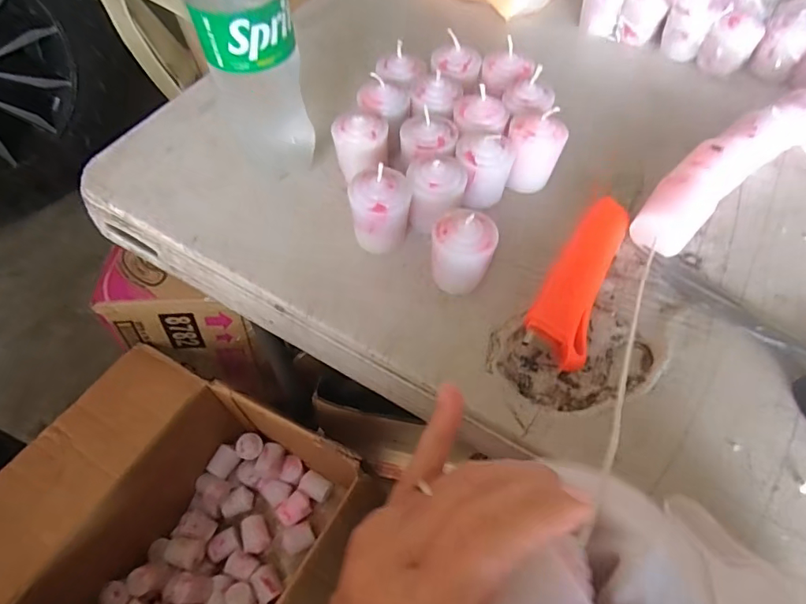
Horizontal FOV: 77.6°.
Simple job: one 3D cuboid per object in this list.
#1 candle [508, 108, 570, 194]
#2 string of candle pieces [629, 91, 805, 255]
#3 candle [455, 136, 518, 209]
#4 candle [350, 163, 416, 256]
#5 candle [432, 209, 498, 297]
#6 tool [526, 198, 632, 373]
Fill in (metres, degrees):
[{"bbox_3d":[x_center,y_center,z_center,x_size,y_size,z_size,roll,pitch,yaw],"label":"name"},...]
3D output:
[{"bbox_3d":[0.089,-0.102,0.342,0.037,0.051,0.037,14,60,10],"label":"candle"},{"bbox_3d":[0.299,-0.093,0.350,0.302,0.034,0.125,-8,59,-5],"label":"string of candle pieces"},{"bbox_3d":[0.053,-0.085,0.333,0.036,0.046,0.031,9,59,7],"label":"candle"},{"bbox_3d":[-0.013,-0.058,0.314,0.036,0.046,0.037,-3,59,-1],"label":"candle"},{"bbox_3d":[0.037,-0.029,0.301,0.038,0.045,0.037,5,59,5],"label":"candle"},{"bbox_3d":[0.110,-0.016,0.313,0.036,0.023,0.128,22,62,14],"label":"tool"}]

